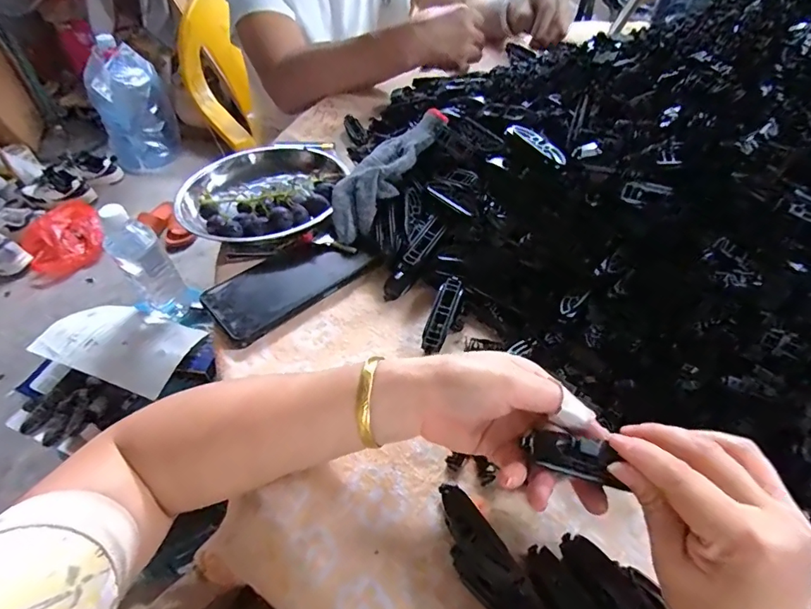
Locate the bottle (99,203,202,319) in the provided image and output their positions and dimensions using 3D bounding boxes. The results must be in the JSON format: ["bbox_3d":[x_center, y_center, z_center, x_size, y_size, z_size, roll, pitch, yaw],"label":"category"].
[{"bbox_3d":[-0.391,-0.062,0.714,0.064,0.204,0.073,28,55,25],"label":"bottle"}]

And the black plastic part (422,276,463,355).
[{"bbox_3d":[0.033,0.009,0.403,0.021,0.014,0.075,14,50,15],"label":"black plastic part"}]

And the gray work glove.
[{"bbox_3d":[-0.024,-0.138,0.488,0.056,0.026,0.168,27,71,25],"label":"gray work glove"}]

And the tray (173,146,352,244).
[{"bbox_3d":[-0.150,-0.121,0.517,0.179,0.038,0.162,-26,52,-20],"label":"tray"}]

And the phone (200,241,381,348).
[{"bbox_3d":[-0.110,-0.025,0.449,0.152,0.012,0.080,-33,54,-25],"label":"phone"}]

